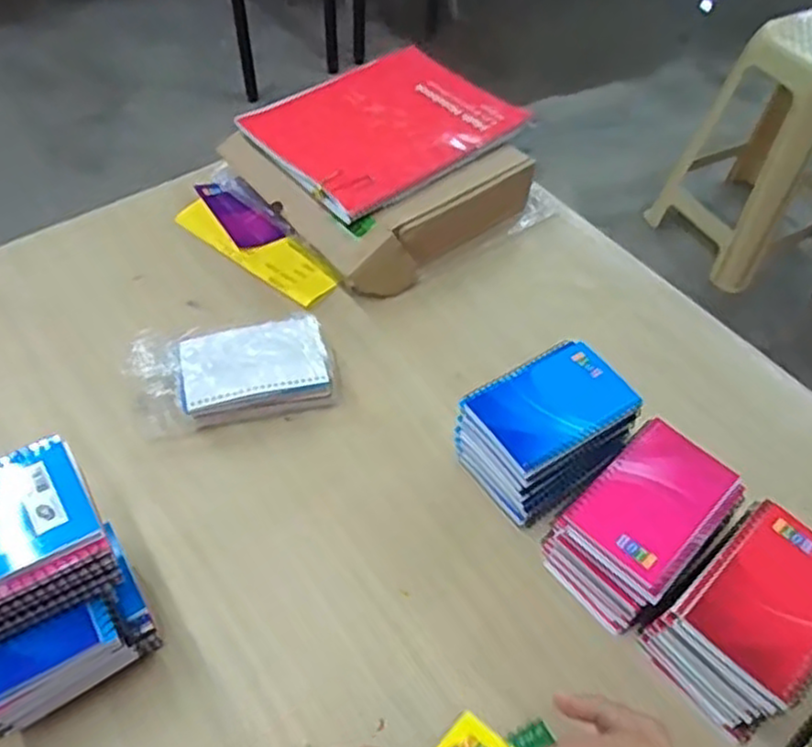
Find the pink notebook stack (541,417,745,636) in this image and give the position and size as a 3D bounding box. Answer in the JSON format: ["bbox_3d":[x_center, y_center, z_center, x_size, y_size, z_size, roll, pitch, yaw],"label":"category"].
[{"bbox_3d":[0.189,0.119,0.588,0.140,0.074,0.094,-36,62,-26],"label":"pink notebook stack"}]

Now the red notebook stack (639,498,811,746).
[{"bbox_3d":[0.259,0.180,0.546,0.140,0.086,0.098,-35,62,-26],"label":"red notebook stack"}]

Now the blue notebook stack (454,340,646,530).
[{"bbox_3d":[0.123,0.051,0.638,0.138,0.083,0.099,-28,59,-22],"label":"blue notebook stack"}]

